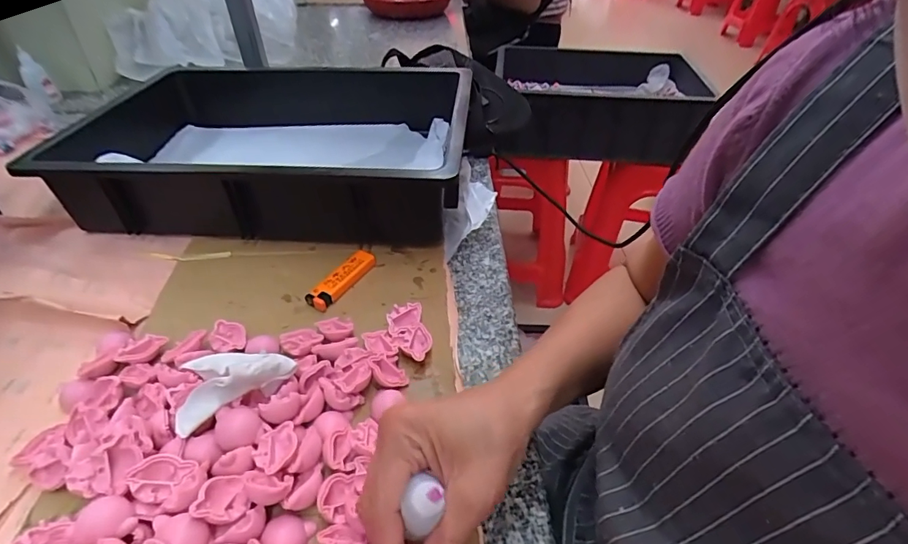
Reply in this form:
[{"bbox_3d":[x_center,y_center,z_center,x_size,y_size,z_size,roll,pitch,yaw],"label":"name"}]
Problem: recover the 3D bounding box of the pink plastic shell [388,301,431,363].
[{"bbox_3d":[-0.039,0.054,0.411,0.031,0.017,0.058,-9,43,-14],"label":"pink plastic shell"}]

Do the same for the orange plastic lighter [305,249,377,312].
[{"bbox_3d":[-0.108,0.007,0.463,0.022,0.016,0.082,24,45,22],"label":"orange plastic lighter"}]

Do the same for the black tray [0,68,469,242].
[{"bbox_3d":[-0.203,-0.155,0.576,0.409,0.102,0.323,4,41,1],"label":"black tray"}]

